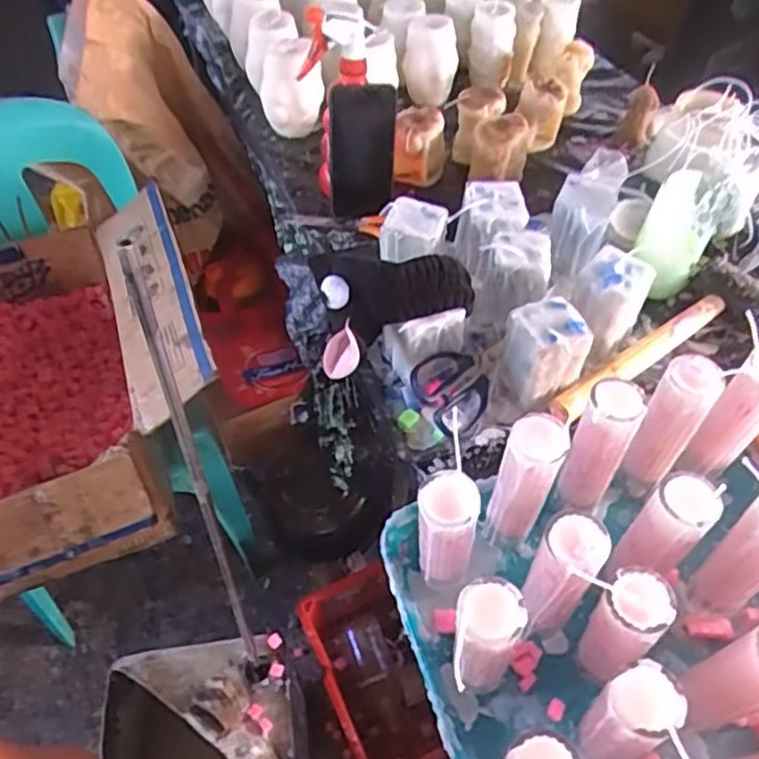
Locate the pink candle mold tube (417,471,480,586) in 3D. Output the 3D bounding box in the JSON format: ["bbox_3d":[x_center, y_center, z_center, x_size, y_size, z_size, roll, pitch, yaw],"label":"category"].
[{"bbox_3d":[0.049,0.123,0.530,0.044,0.149,0.036,10,53,6],"label":"pink candle mold tube"}]

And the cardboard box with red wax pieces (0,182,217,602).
[{"bbox_3d":[-0.465,0.002,0.963,0.440,0.248,0.518,-16,55,-14],"label":"cardboard box with red wax pieces"}]

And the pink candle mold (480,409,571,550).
[{"bbox_3d":[0.113,0.092,0.562,0.043,0.165,0.053,27,57,18],"label":"pink candle mold"}]

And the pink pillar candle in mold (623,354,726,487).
[{"bbox_3d":[0.239,0.035,0.573,0.039,0.138,0.034,25,56,16],"label":"pink pillar candle in mold"}]

